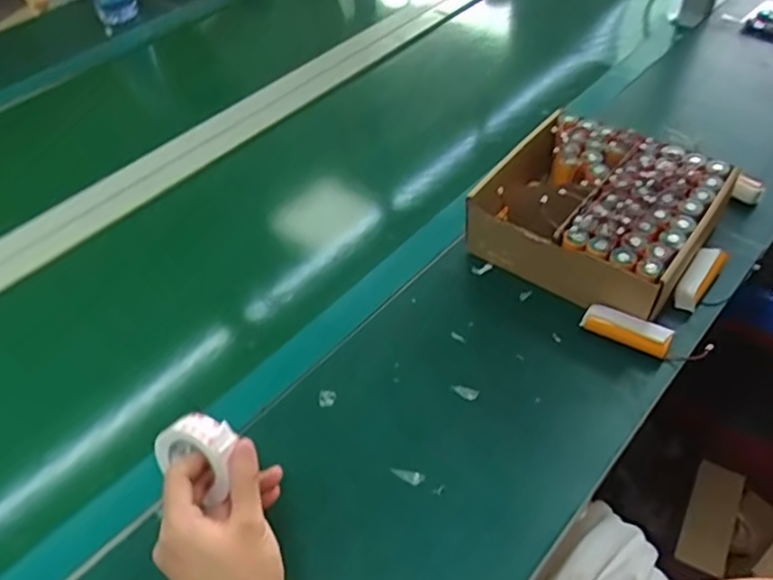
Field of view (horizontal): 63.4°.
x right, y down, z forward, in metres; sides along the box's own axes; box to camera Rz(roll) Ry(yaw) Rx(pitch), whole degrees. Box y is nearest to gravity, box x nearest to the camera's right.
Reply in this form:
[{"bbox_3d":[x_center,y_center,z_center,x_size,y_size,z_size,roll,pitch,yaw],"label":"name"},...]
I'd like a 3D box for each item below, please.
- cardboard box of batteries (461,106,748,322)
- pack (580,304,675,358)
[{"bbox_3d":[0.206,-0.078,0.615,0.200,0.083,0.190,28,56,27],"label":"cardboard box of batteries"},{"bbox_3d":[0.211,0.035,0.550,0.072,0.026,0.019,24,54,25],"label":"pack"}]

